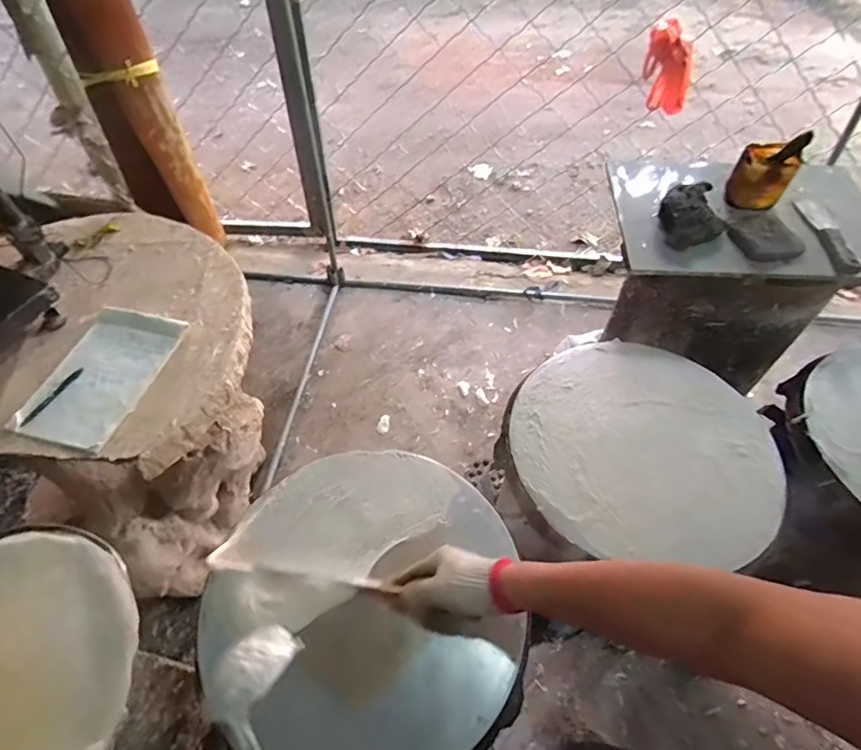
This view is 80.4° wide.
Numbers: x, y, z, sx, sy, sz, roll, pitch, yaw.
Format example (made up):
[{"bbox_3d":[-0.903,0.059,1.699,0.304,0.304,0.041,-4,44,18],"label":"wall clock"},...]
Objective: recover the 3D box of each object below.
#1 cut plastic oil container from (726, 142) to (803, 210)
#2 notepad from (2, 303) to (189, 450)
[{"bbox_3d":[0.627,-0.377,0.960,0.095,0.107,0.076,31,59,21],"label":"cut plastic oil container"},{"bbox_3d":[-0.603,-0.006,0.946,0.191,0.014,0.303,11,53,5],"label":"notepad"}]

